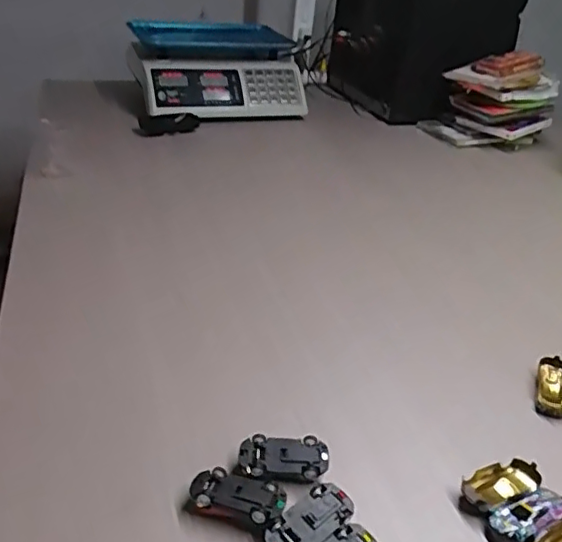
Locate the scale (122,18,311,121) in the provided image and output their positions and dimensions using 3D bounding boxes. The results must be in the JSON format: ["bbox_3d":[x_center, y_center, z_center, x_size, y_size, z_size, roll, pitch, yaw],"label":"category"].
[{"bbox_3d":[-0.145,-0.452,1.300,0.364,0.151,0.371,-6,32,-17],"label":"scale"}]

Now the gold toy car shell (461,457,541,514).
[{"bbox_3d":[0.162,0.159,0.427,0.068,0.018,0.033,-15,35,-29],"label":"gold toy car shell"}]

